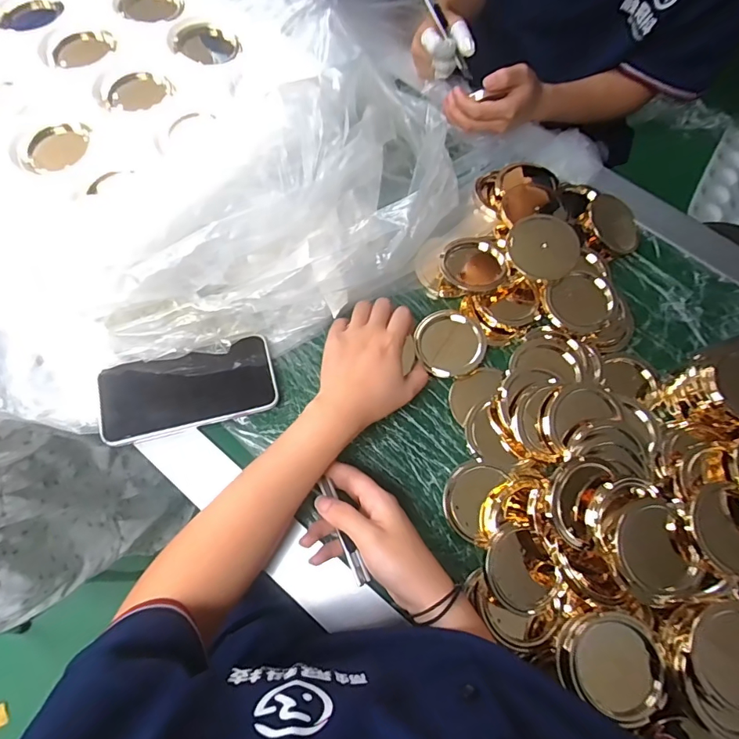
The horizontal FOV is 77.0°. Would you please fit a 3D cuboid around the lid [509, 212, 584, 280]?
[{"bbox_3d":[0.177,-0.123,0.471,0.071,0.013,0.060,32,113,-3],"label":"lid"}]

